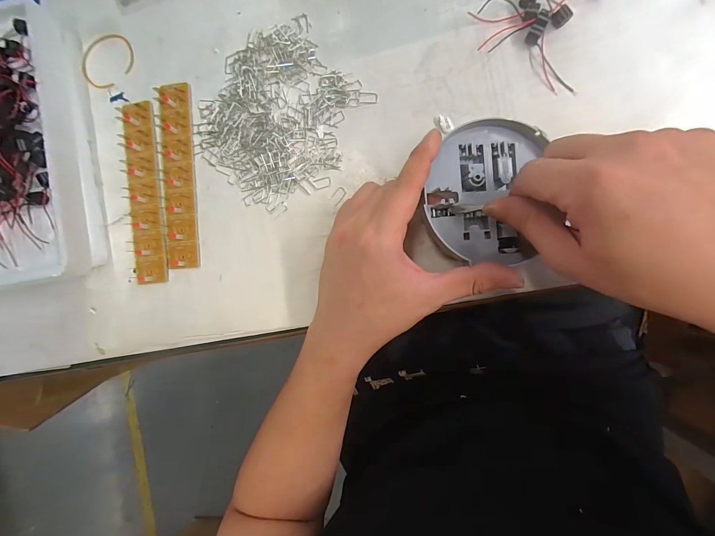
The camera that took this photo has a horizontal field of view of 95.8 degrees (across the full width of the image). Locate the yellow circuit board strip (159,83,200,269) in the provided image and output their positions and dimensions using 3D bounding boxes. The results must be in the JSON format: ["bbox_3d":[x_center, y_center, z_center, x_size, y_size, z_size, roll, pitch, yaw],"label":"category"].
[{"bbox_3d":[-0.163,-0.082,0.293,0.029,0.008,0.163,-3,90,9],"label":"yellow circuit board strip"}]

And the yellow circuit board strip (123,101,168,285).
[{"bbox_3d":[-0.195,-0.069,0.297,0.029,0.008,0.166,-5,89,9],"label":"yellow circuit board strip"}]

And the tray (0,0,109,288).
[{"bbox_3d":[-0.330,-0.101,0.288,0.161,0.064,0.239,-10,89,9],"label":"tray"}]

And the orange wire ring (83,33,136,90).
[{"bbox_3d":[-0.239,-0.195,0.308,0.057,0.005,0.048,-12,92,11],"label":"orange wire ring"}]

